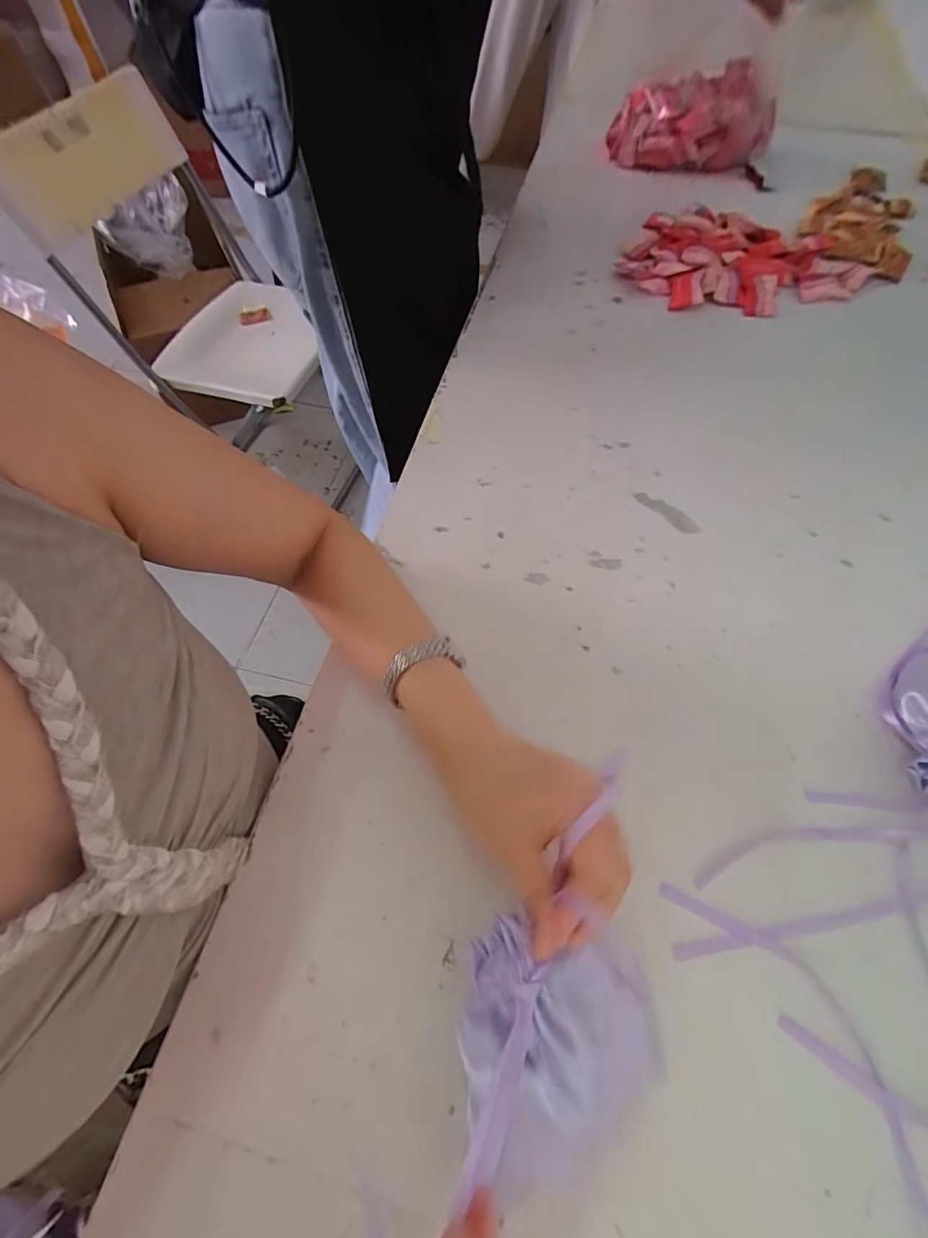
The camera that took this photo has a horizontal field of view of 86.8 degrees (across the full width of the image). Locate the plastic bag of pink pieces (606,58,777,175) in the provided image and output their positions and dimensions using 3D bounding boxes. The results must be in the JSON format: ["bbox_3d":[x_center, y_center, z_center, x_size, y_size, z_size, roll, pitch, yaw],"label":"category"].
[{"bbox_3d":[0.355,-0.753,0.746,0.237,0.127,0.106,-12,62,-7],"label":"plastic bag of pink pieces"}]

